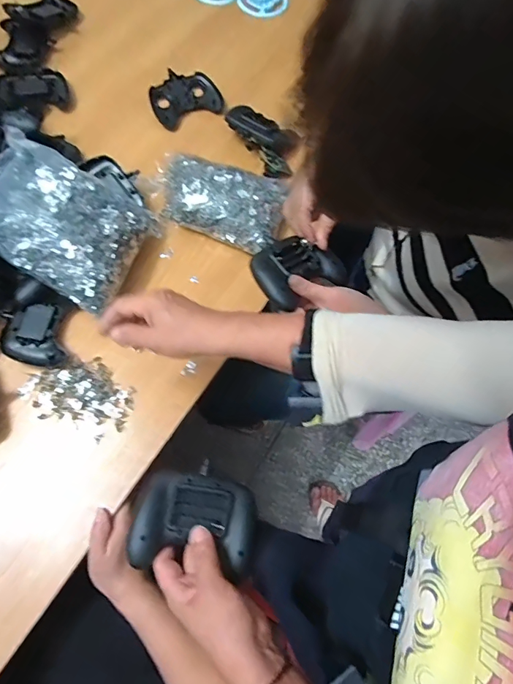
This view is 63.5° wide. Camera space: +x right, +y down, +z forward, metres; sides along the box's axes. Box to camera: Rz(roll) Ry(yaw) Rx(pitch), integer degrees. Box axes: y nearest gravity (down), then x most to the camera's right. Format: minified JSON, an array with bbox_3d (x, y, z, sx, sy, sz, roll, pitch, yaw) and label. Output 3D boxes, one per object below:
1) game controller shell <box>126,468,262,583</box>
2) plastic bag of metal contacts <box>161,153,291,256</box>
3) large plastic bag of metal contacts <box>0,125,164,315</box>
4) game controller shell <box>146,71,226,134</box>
[{"bbox_3d":[-0.058,0.178,0.412,0.116,0.033,0.084,6,70,0],"label":"game controller shell"},{"bbox_3d":[-0.055,-0.215,0.621,0.196,0.048,0.117,20,68,4],"label":"plastic bag of metal contacts"},{"bbox_3d":[-0.253,-0.160,0.532,0.212,0.057,0.170,31,75,-15],"label":"large plastic bag of metal contacts"},{"bbox_3d":[-0.122,-0.415,0.711,0.120,0.032,0.091,-25,72,-13],"label":"game controller shell"}]

